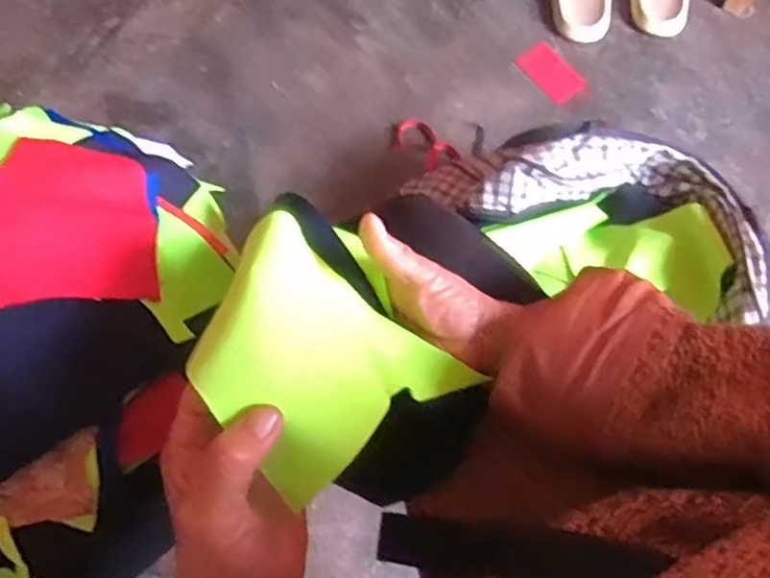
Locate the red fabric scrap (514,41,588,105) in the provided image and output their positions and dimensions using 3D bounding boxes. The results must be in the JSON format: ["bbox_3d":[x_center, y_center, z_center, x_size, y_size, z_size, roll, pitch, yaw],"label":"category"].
[{"bbox_3d":[0.258,-0.336,1.066,0.057,0.008,0.102,-43,82,-2],"label":"red fabric scrap"}]

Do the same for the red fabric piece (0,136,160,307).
[{"bbox_3d":[-0.193,-0.047,0.425,0.094,0.025,0.132,0,59,-22],"label":"red fabric piece"}]

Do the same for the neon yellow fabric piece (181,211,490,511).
[{"bbox_3d":[-0.033,0.027,0.369,0.123,0.106,0.123,-39,74,-14],"label":"neon yellow fabric piece"}]

